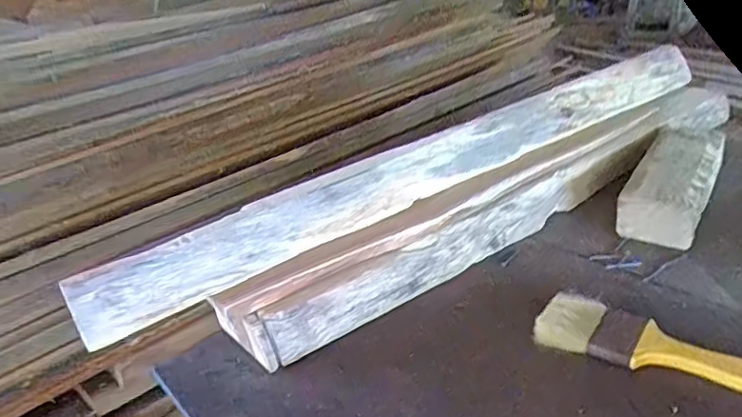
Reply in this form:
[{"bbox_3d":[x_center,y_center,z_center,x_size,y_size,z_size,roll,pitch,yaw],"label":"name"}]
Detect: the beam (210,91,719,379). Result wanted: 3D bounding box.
[{"bbox_3d":[0.154,-0.014,0.532,0.614,0.060,0.050,-22,29,-27],"label":"beam"}]

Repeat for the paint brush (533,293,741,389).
[{"bbox_3d":[0.197,0.089,0.356,0.175,0.009,0.049,9,30,31],"label":"paint brush"}]

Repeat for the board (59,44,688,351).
[{"bbox_3d":[0.085,-0.052,0.513,0.676,0.055,0.017,-23,0,-27],"label":"board"}]

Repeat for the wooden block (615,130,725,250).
[{"bbox_3d":[0.289,-0.025,0.533,0.063,0.045,0.180,13,32,36],"label":"wooden block"}]

